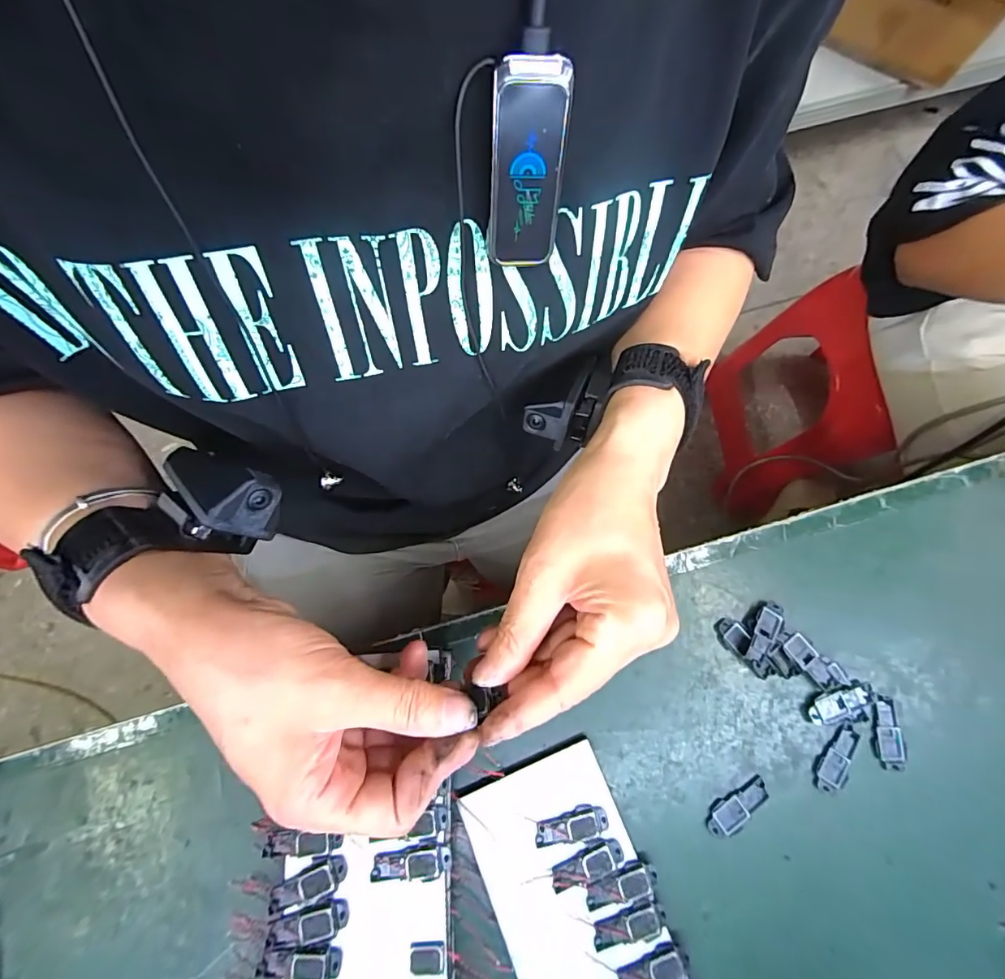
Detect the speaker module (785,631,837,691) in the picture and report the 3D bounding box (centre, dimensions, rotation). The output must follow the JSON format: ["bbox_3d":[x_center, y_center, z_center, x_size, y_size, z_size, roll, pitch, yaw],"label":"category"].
[{"bbox_3d":[0.183,0.102,0.282,0.014,0.004,0.035,-41,79,-9],"label":"speaker module"}]

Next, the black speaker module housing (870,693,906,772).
[{"bbox_3d":[0.221,0.140,0.275,0.017,0.004,0.040,3,75,1],"label":"black speaker module housing"}]

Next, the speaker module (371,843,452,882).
[{"bbox_3d":[-0.046,0.189,0.240,0.039,0.004,0.016,-2,75,0],"label":"speaker module"}]

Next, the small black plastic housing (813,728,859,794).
[{"bbox_3d":[0.192,0.154,0.271,0.015,0.004,0.037,36,78,9],"label":"small black plastic housing"}]

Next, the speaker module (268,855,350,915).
[{"bbox_3d":[-0.098,0.198,0.237,0.040,0.004,0.014,-25,77,-6],"label":"speaker module"}]

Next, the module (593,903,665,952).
[{"bbox_3d":[0.066,0.227,0.247,0.037,0.004,0.014,-12,76,-3],"label":"module"}]

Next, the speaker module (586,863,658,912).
[{"bbox_3d":[0.063,0.210,0.251,0.038,0.004,0.014,-13,76,-3],"label":"speaker module"}]

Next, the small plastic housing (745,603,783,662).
[{"bbox_3d":[0.157,0.086,0.287,0.014,0.006,0.036,30,78,8],"label":"small plastic housing"}]

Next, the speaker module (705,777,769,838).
[{"bbox_3d":[0.132,0.178,0.266,0.040,0.004,0.016,-33,78,-8],"label":"speaker module"}]

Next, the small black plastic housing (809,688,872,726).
[{"bbox_3d":[0.196,0.125,0.278,0.037,0.004,0.013,-19,76,-5],"label":"small black plastic housing"}]

